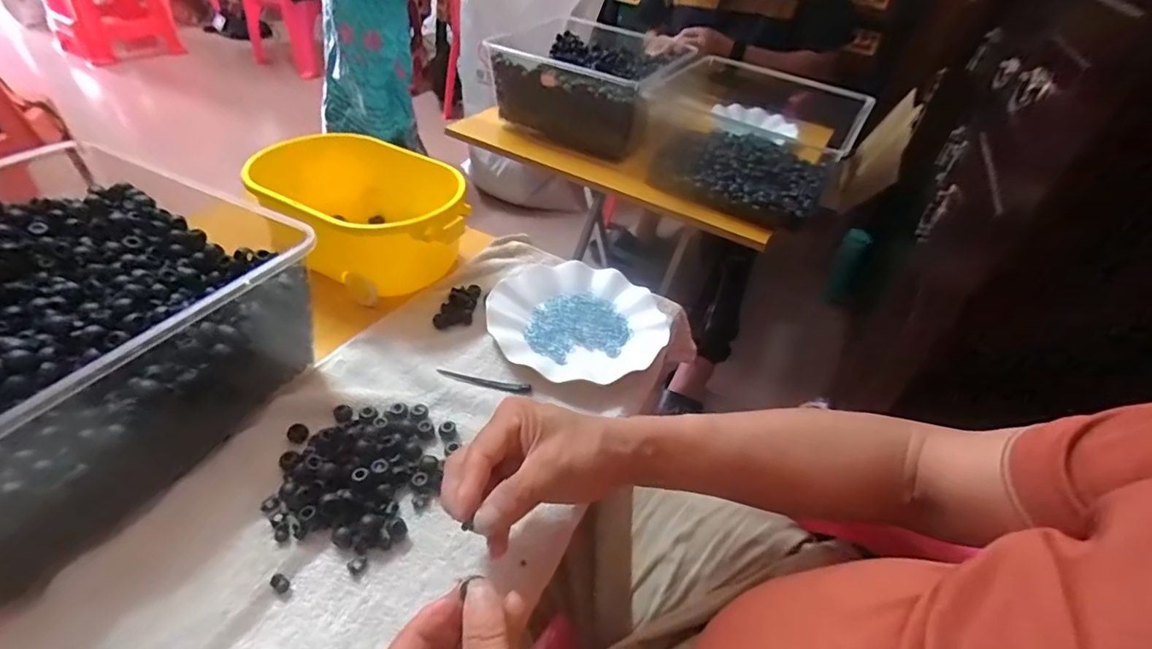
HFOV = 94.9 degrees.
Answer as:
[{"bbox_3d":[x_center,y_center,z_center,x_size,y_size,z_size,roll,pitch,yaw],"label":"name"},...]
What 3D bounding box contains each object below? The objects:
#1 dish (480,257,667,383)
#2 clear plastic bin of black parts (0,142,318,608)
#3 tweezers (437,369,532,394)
[{"bbox_3d":[0.001,-0.012,0.577,0.184,0.032,0.176,4,41,-4],"label":"dish"},{"bbox_3d":[-0.388,0.010,0.392,0.290,0.128,0.290,23,43,17],"label":"clear plastic bin of black parts"},{"bbox_3d":[-0.087,0.054,0.499,0.089,0.005,0.011,10,42,4],"label":"tweezers"}]

